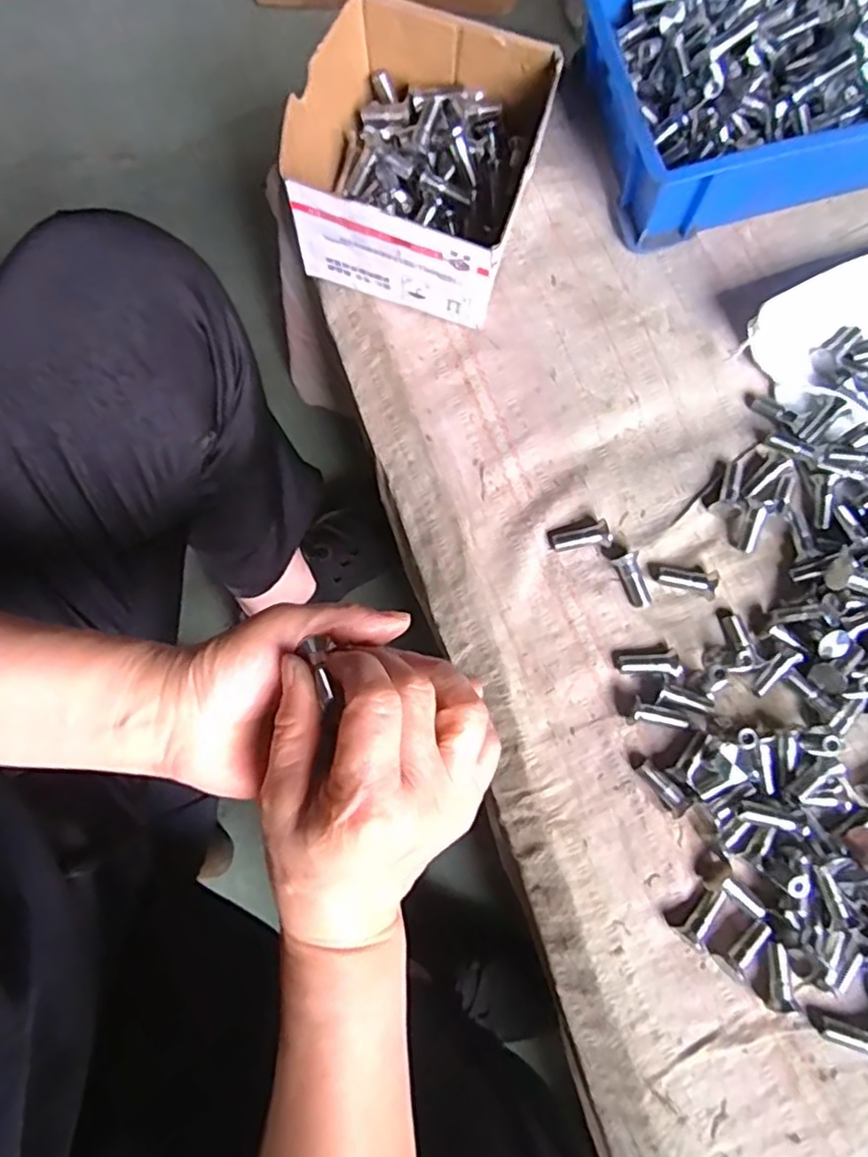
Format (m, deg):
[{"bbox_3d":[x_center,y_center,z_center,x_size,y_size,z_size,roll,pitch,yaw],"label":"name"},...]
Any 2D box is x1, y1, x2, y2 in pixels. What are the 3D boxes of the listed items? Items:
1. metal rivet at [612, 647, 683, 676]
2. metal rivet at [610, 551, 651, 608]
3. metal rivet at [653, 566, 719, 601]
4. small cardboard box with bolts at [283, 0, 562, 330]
[{"bbox_3d":[0.131,0.051,0.401,0.038,0.010,0.016,2,80,0],"label":"metal rivet"},{"bbox_3d":[0.125,0.002,0.407,0.013,0.010,0.036,-22,95,-4],"label":"metal rivet"},{"bbox_3d":[0.157,0.003,0.406,0.036,0.016,0.016,8,80,1],"label":"metal rivet"},{"bbox_3d":[-0.010,-0.263,0.422,0.143,0.090,0.148,18,80,2],"label":"small cardboard box with bolts"}]

